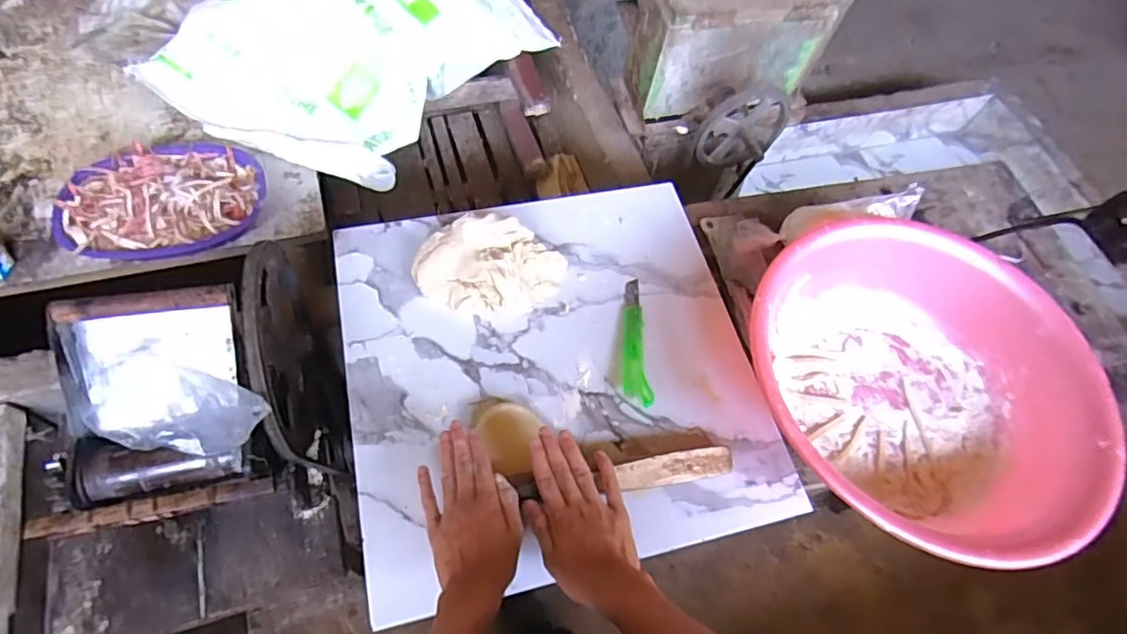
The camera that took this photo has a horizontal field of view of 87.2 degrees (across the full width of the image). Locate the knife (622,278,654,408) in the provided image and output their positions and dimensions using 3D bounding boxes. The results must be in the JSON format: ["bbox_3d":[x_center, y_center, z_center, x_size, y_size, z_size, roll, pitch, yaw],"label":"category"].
[{"bbox_3d":[0.092,0.026,0.760,0.035,0.015,0.180,4,61,-7],"label":"knife"}]

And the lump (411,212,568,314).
[{"bbox_3d":[-0.094,-0.069,0.770,0.195,0.057,0.126,5,61,-5],"label":"lump"}]

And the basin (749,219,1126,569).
[{"bbox_3d":[0.438,0.075,0.735,0.431,0.158,0.401,4,61,-7],"label":"basin"}]

